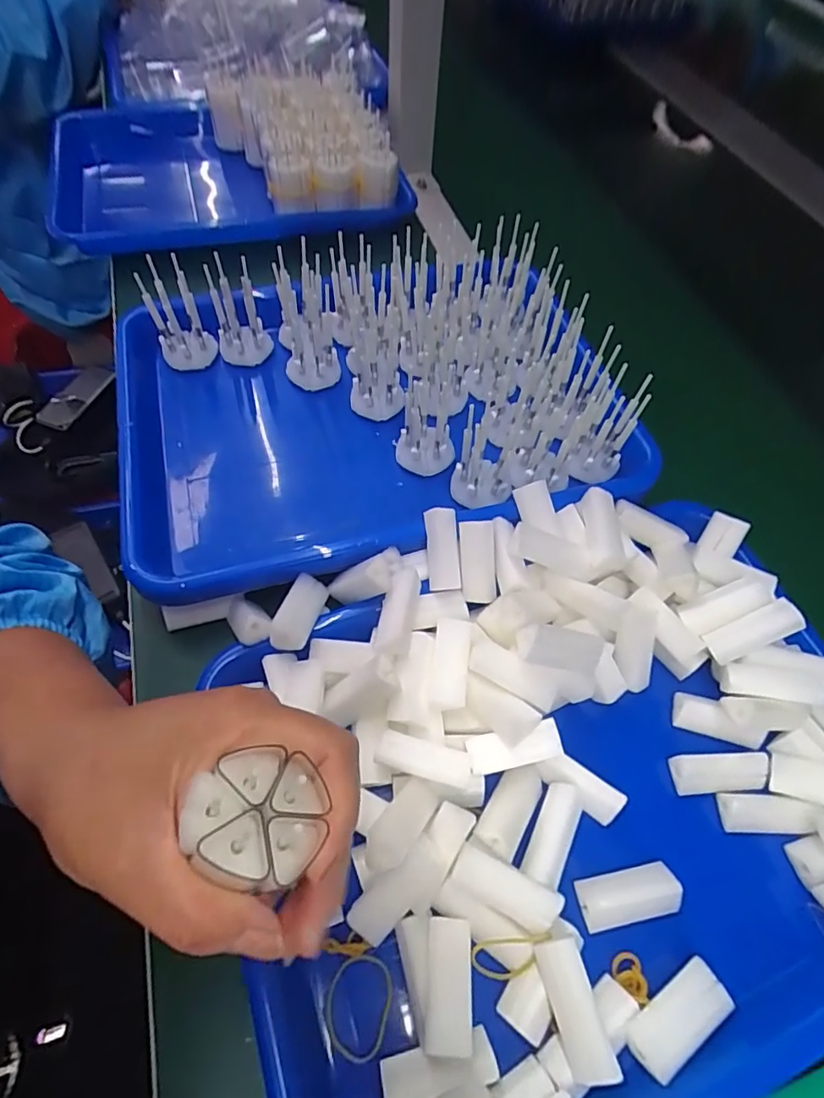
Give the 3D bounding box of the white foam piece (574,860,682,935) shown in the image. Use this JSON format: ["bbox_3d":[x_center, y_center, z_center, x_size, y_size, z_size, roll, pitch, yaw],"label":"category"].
[{"bbox_3d":[0.102,0.163,0.255,0.046,0.013,0.021,-8,60,-8],"label":"white foam piece"}]

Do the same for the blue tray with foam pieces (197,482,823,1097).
[{"bbox_3d":[0.075,0.104,0.274,0.320,0.059,0.268,-17,62,-13],"label":"blue tray with foam pieces"}]

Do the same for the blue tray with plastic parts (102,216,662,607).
[{"bbox_3d":[-0.032,-0.101,0.371,0.327,0.077,0.244,-17,62,-13],"label":"blue tray with plastic parts"}]

